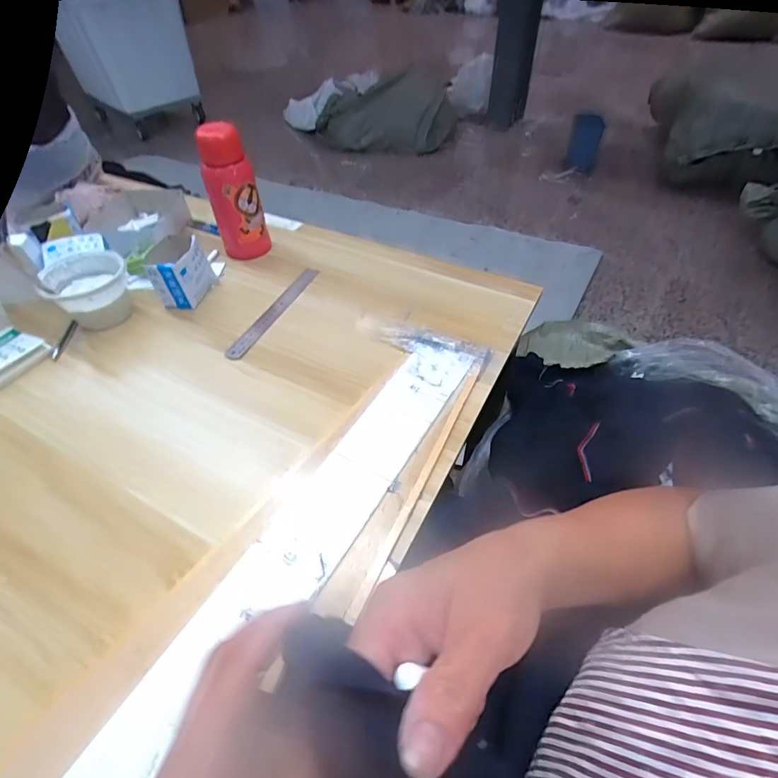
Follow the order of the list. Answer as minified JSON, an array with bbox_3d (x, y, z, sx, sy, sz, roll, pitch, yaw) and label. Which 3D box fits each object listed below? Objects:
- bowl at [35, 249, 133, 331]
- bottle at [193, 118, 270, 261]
[{"bbox_3d":[-0.440,-0.146,0.656,0.105,0.074,0.107,-1,47,1],"label":"bowl"},{"bbox_3d":[-0.254,-0.316,0.728,0.070,0.202,0.061,29,54,26],"label":"bottle"}]

